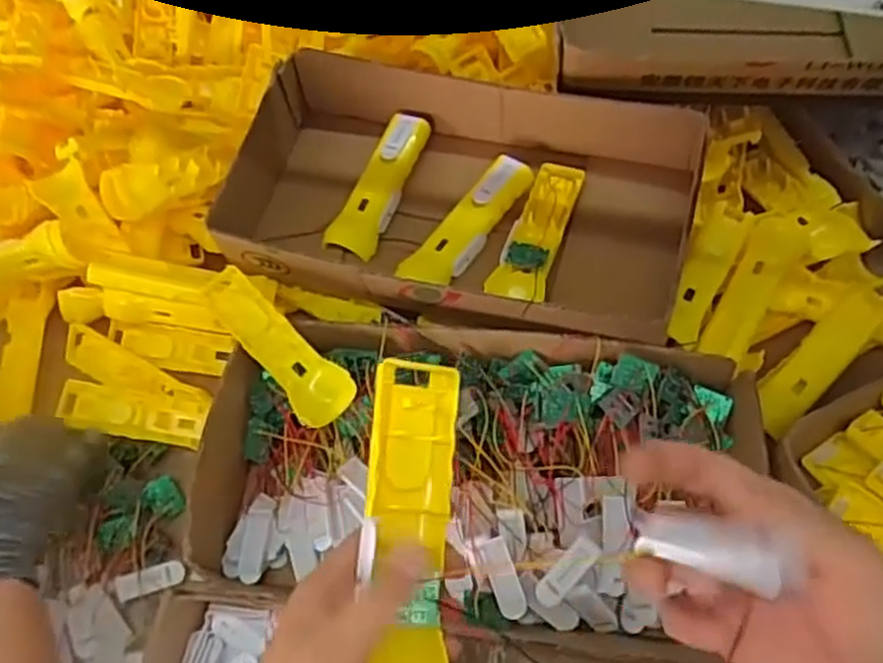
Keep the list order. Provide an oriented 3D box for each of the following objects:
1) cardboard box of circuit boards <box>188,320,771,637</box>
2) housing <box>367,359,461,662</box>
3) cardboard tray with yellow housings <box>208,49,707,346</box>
[{"bbox_3d":[0.026,0.114,0.611,0.431,0.083,0.222,4,61,6],"label":"cardboard box of circuit boards"},{"bbox_3d":[-0.013,0.093,0.360,0.044,0.020,0.159,5,76,-17],"label":"housing"},{"bbox_3d":[0.014,-0.117,0.720,0.409,0.099,0.255,14,63,11],"label":"cardboard tray with yellow housings"}]

